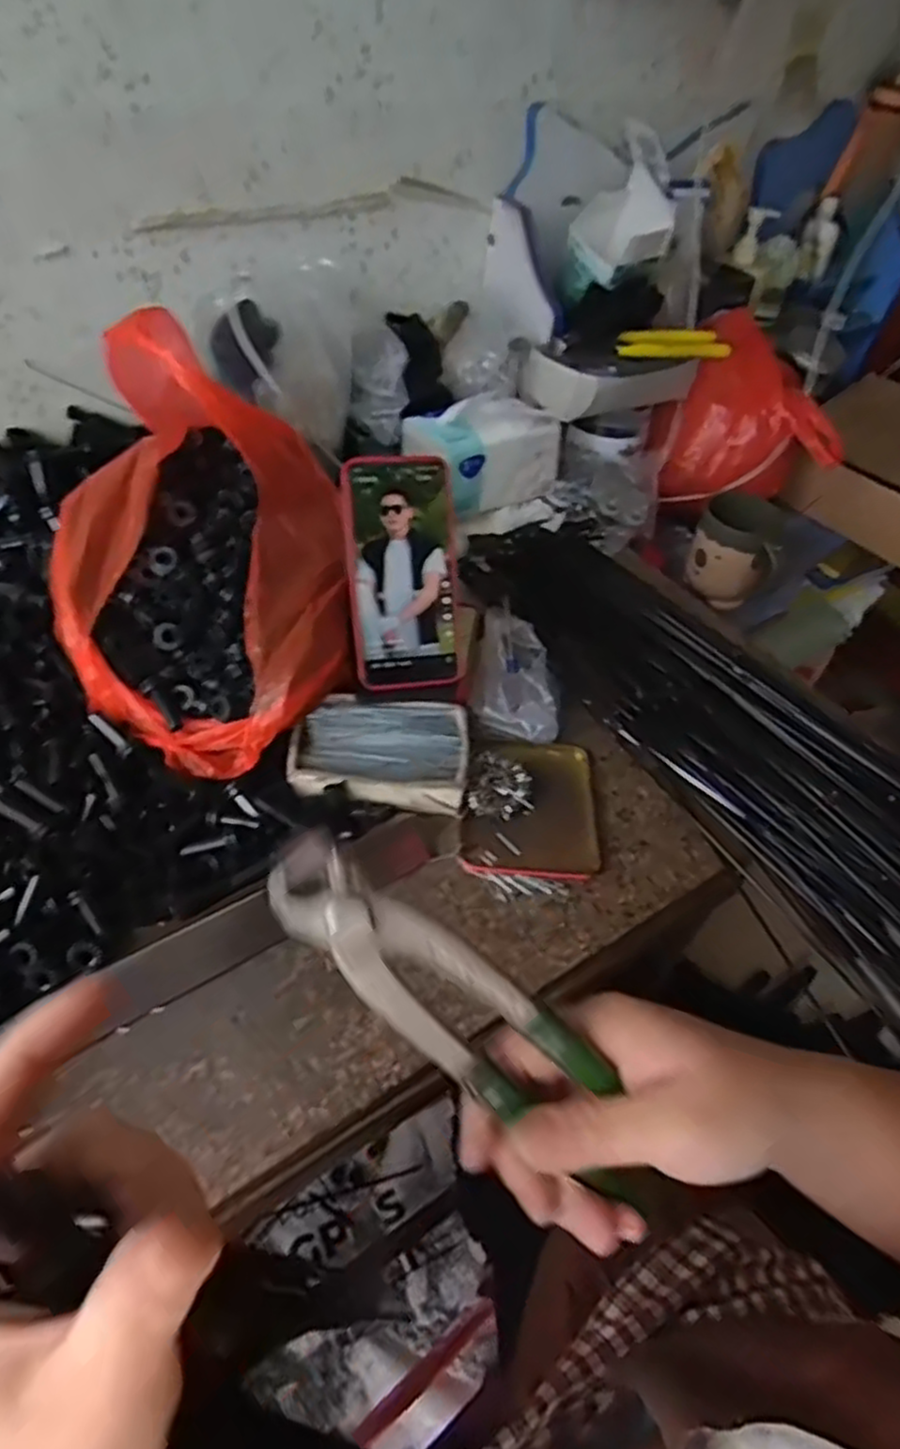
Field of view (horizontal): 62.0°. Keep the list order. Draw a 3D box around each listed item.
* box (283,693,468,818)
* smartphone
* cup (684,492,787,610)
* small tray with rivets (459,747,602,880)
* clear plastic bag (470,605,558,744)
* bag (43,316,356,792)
[{"bbox_3d":[-0.051,0.021,0.560,0.124,0.031,0.087,4,47,1],"label":"box"},{"bbox_3d":[-0.032,-0.109,0.547,0.083,0.163,0.008,-7,10,-11],"label":"smartphone"},{"bbox_3d":[0.320,-0.197,0.844,0.091,0.096,0.094,2,47,-2],"label":"cup"},{"bbox_3d":[0.060,0.058,0.565,0.100,0.020,0.121,3,47,-1],"label":"small tray with rivets"},{"bbox_3d":[0.051,-0.041,0.626,0.068,0.042,0.129,1,47,-2],"label":"clear plastic bag"},{"bbox_3d":[-0.174,-0.126,0.512,0.204,0.196,0.226,-6,47,-9],"label":"bag"}]

